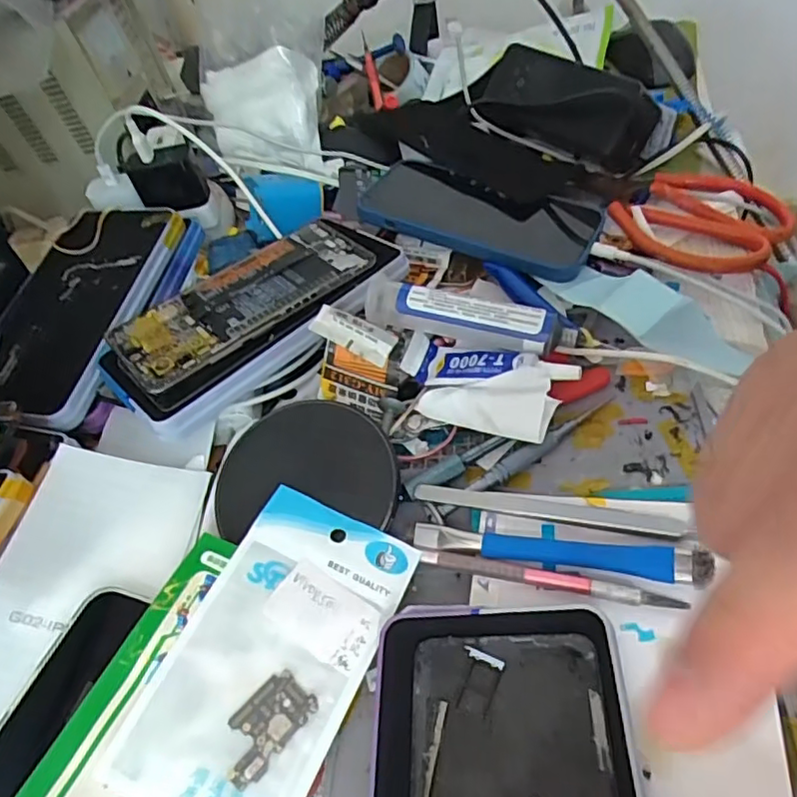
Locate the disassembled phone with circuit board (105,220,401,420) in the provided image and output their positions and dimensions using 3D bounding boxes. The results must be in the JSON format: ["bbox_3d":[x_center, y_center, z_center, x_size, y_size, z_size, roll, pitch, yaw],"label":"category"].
[{"bbox_3d":[-0.090,-0.061,0.373,0.180,0.010,0.085,-34,55,-19],"label":"disassembled phone with circuit board"}]

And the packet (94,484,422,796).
[{"bbox_3d":[-0.055,0.111,0.261,0.079,0.004,0.139,25,60,10],"label":"packet"}]

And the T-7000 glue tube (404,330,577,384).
[{"bbox_3d":[0.051,-0.022,0.337,0.098,0.022,0.026,5,49,26],"label":"T-7000 glue tube"}]

